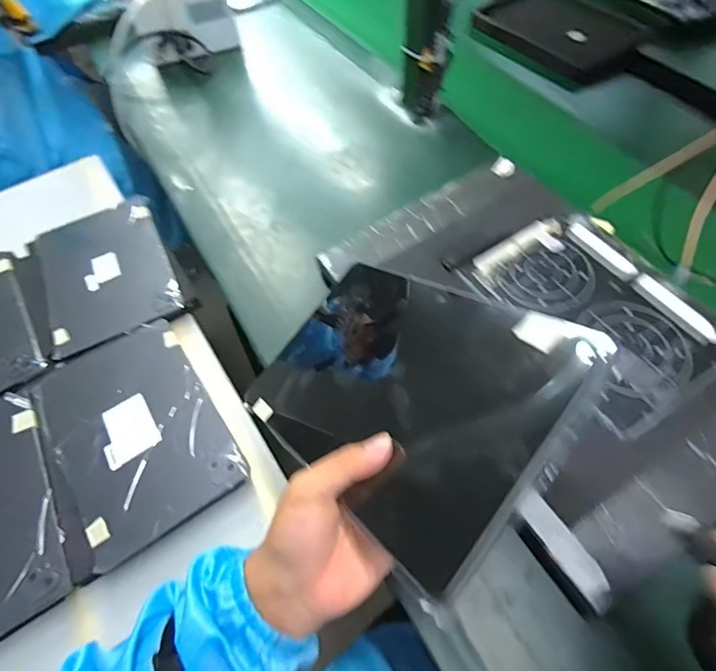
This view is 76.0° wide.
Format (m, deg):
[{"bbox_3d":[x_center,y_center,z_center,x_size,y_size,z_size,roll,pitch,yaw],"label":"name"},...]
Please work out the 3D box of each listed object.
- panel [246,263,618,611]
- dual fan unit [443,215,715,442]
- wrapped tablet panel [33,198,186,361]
[{"bbox_3d":[0.022,0.032,0.328,0.165,0.008,0.247,-52,39,-8],"label":"panel"},{"bbox_3d":[0.222,-0.032,0.426,0.158,0.015,0.217,-28,60,-14],"label":"dual fan unit"},{"bbox_3d":[-0.370,-0.096,0.670,0.173,0.022,0.254,-25,59,-12],"label":"wrapped tablet panel"}]

